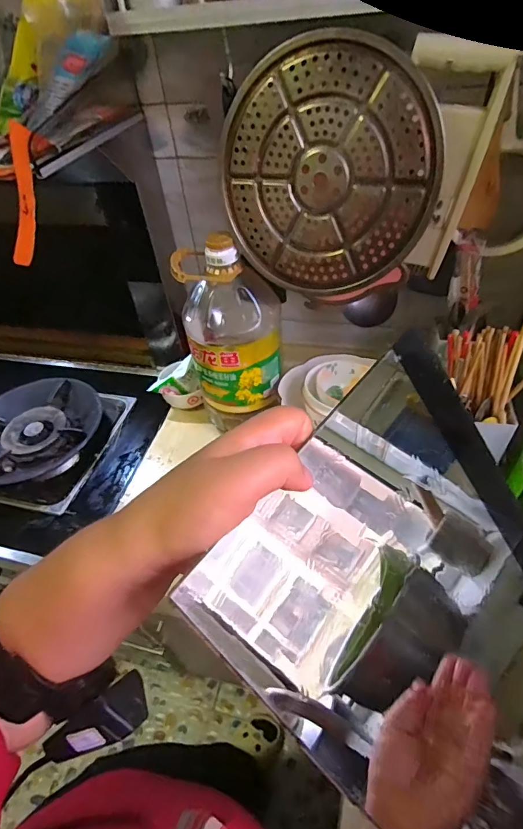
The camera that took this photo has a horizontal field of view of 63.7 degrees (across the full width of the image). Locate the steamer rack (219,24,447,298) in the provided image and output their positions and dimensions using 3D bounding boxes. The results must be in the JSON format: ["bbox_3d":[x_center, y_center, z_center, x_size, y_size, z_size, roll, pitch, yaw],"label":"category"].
[{"bbox_3d":[0.072,-0.282,0.507,0.257,0.260,0.008,32,38,2],"label":"steamer rack"}]

